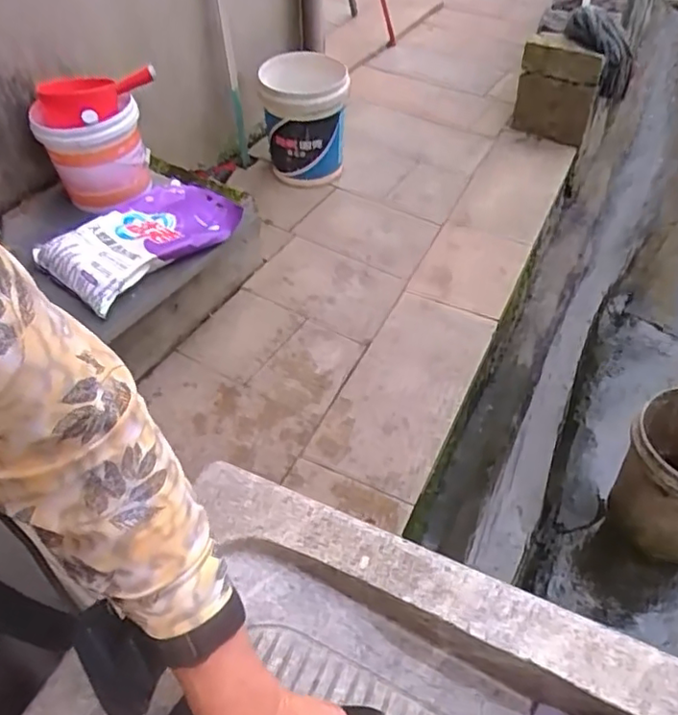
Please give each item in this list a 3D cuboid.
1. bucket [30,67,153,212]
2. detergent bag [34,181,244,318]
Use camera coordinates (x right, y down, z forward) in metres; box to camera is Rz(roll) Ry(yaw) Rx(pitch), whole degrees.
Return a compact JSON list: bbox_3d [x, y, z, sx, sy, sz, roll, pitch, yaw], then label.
[{"bbox_3d":[-0.607,-0.564,1.582,0.283,0.250,0.267,-13,51,-10],"label":"bucket"},{"bbox_3d":[-0.472,-0.296,1.503,0.265,0.047,0.467,33,58,25],"label":"detergent bag"}]

